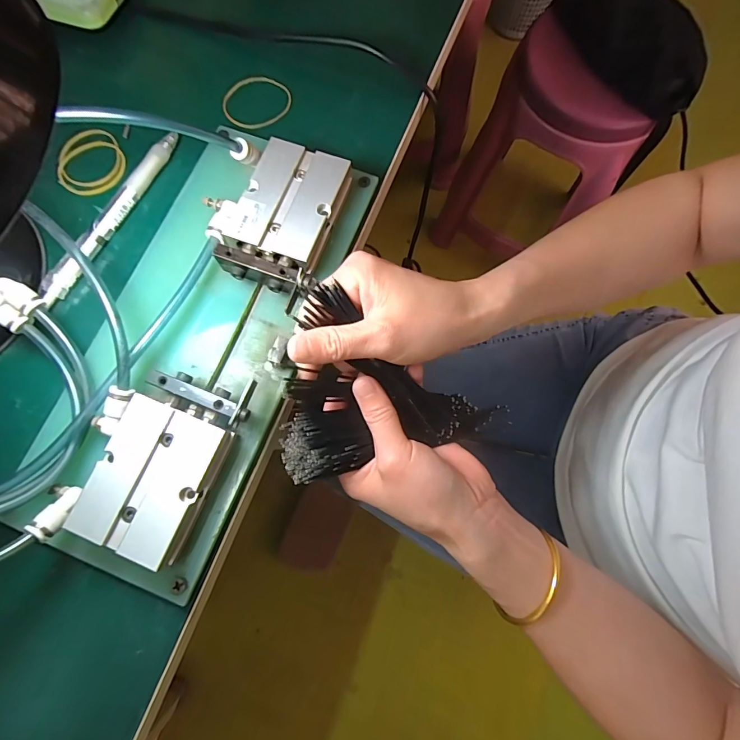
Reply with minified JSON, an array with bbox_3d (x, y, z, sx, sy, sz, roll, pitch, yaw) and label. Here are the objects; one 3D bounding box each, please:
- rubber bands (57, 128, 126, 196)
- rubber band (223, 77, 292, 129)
[{"bbox_3d":[-0.197,-0.147,0.284,0.047,0.004,0.051,3,76,-1],"label":"rubber bands"},{"bbox_3d":[-0.083,-0.197,0.296,0.050,0.004,0.044,-25,79,-7],"label":"rubber band"}]

